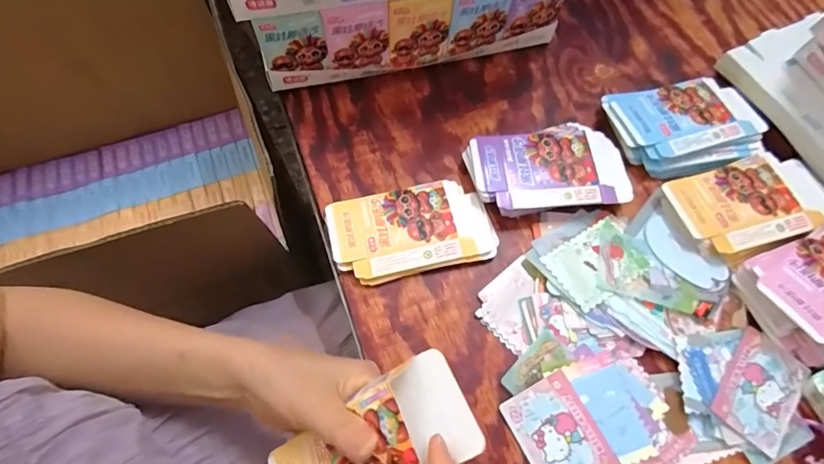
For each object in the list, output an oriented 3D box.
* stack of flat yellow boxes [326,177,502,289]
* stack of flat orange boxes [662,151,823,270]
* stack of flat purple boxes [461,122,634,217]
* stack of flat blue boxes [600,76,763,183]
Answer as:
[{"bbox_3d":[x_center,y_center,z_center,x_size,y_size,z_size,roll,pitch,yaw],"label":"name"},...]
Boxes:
[{"bbox_3d":[-0.001,-0.001,0.440,0.155,0.017,0.088,-13,67,-5],"label":"stack of flat yellow boxes"},{"bbox_3d":[0.334,-0.029,0.438,0.151,0.012,0.091,-19,68,-8],"label":"stack of flat orange boxes"},{"bbox_3d":[0.135,-0.063,0.458,0.151,0.032,0.092,-5,66,-2],"label":"stack of flat purple boxes"},{"bbox_3d":[0.293,-0.114,0.483,0.152,0.031,0.105,-14,67,-5],"label":"stack of flat blue boxes"}]

